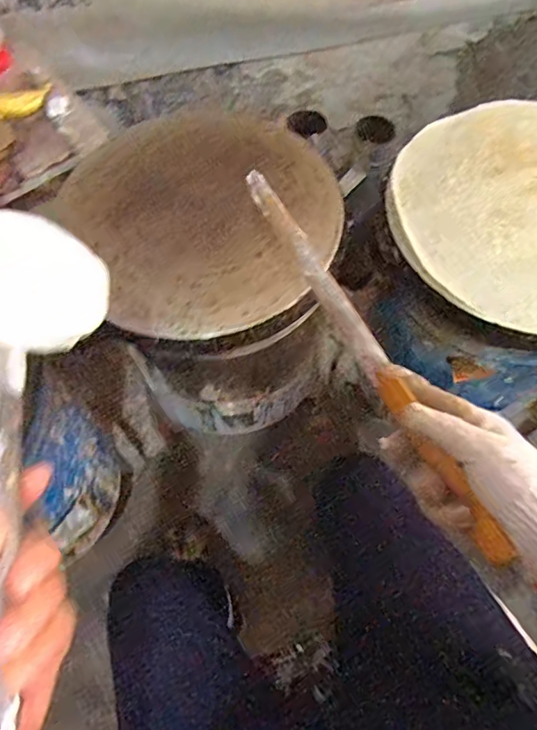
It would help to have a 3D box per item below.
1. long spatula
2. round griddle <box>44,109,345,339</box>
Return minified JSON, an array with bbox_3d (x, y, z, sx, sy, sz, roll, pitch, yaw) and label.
[{"bbox_3d":[0.070,-0.035,0.465,0.021,0.036,0.433,-21,59,-12],"label":"long spatula"},{"bbox_3d":[-0.082,-0.217,0.721,0.351,0.034,0.381,1,64,-2],"label":"round griddle"}]

